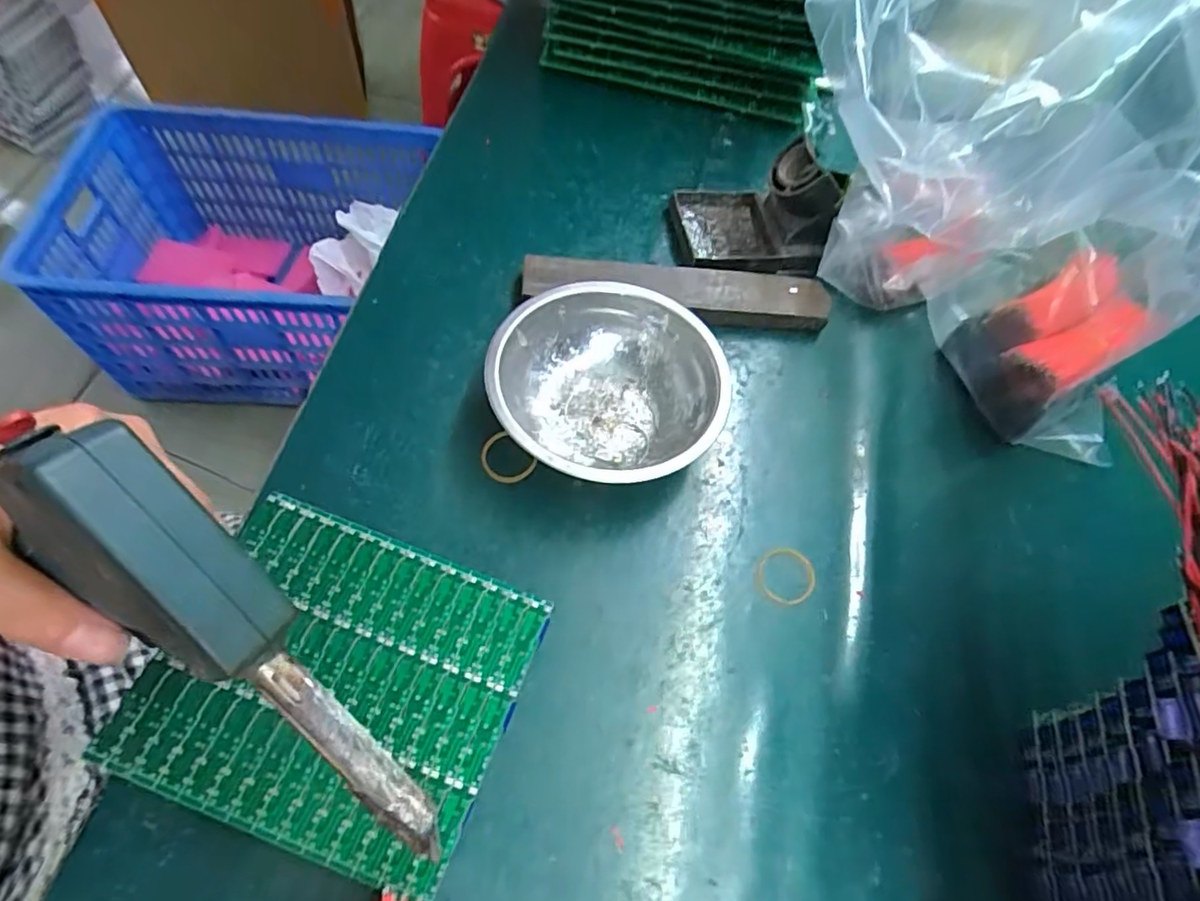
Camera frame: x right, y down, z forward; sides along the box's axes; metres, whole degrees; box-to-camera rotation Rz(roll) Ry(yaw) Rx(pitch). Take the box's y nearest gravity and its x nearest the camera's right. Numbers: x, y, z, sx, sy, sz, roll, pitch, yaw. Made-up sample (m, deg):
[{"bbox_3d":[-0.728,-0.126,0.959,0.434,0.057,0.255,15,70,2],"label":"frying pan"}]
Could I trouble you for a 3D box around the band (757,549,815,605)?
[{"bbox_3d":[0.099,0.066,0.323,0.031,0.004,0.030,2,59,-3],"label":"band"}]

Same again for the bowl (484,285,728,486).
[{"bbox_3d":[0.005,-0.036,0.340,0.123,0.040,0.124,2,59,-3],"label":"bowl"}]

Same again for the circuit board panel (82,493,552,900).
[{"bbox_3d":[-0.113,0.099,0.267,0.147,0.004,0.124,21,61,3],"label":"circuit board panel"}]

